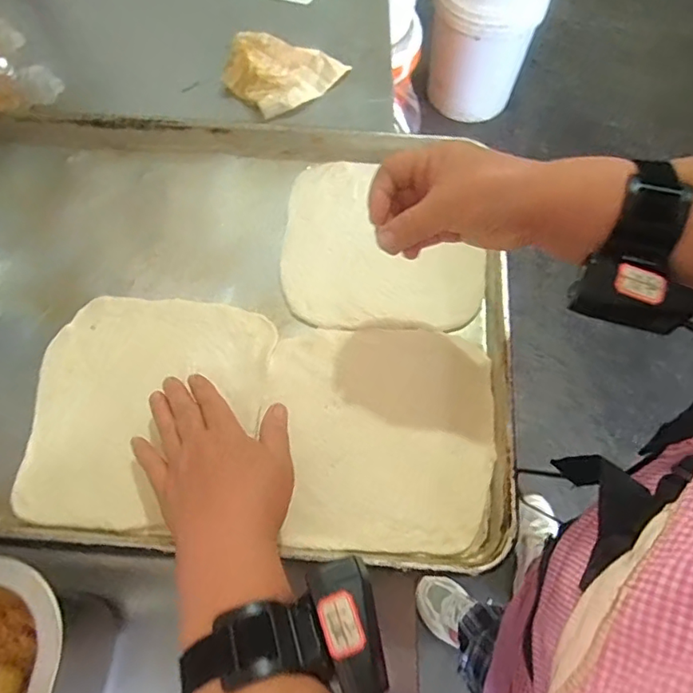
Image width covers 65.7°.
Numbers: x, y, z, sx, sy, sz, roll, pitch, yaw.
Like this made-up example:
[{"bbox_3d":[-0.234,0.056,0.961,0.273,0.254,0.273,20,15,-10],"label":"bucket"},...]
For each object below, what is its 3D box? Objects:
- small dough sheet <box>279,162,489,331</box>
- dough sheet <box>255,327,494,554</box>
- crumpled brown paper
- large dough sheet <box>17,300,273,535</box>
[{"bbox_3d":[0.034,-0.098,0.506,0.183,0.010,0.172,3,67,2],"label":"small dough sheet"},{"bbox_3d":[0.025,0.070,0.437,0.182,0.007,0.178,3,67,2],"label":"dough sheet"},{"bbox_3d":[-0.084,-0.346,0.662,0.119,0.027,0.122,42,73,16],"label":"crumpled brown paper"},{"bbox_3d":[-0.164,0.050,0.445,0.188,0.008,0.191,2,67,2],"label":"large dough sheet"}]

